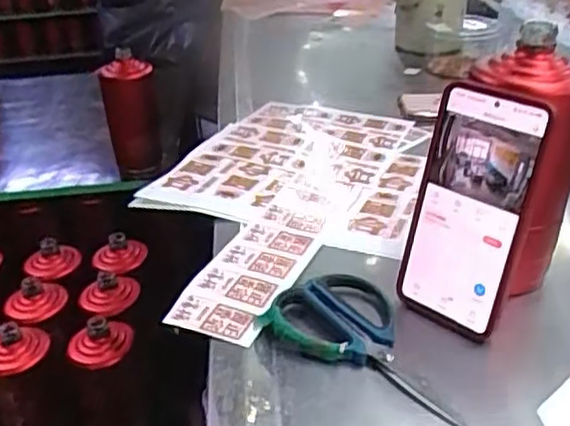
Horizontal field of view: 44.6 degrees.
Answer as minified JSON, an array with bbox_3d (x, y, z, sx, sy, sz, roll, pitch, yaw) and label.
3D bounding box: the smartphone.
[{"bbox_3d":[0.125,-0.001,0.483,0.080,0.168,0.014,25,22,39],"label":"smartphone"}]

